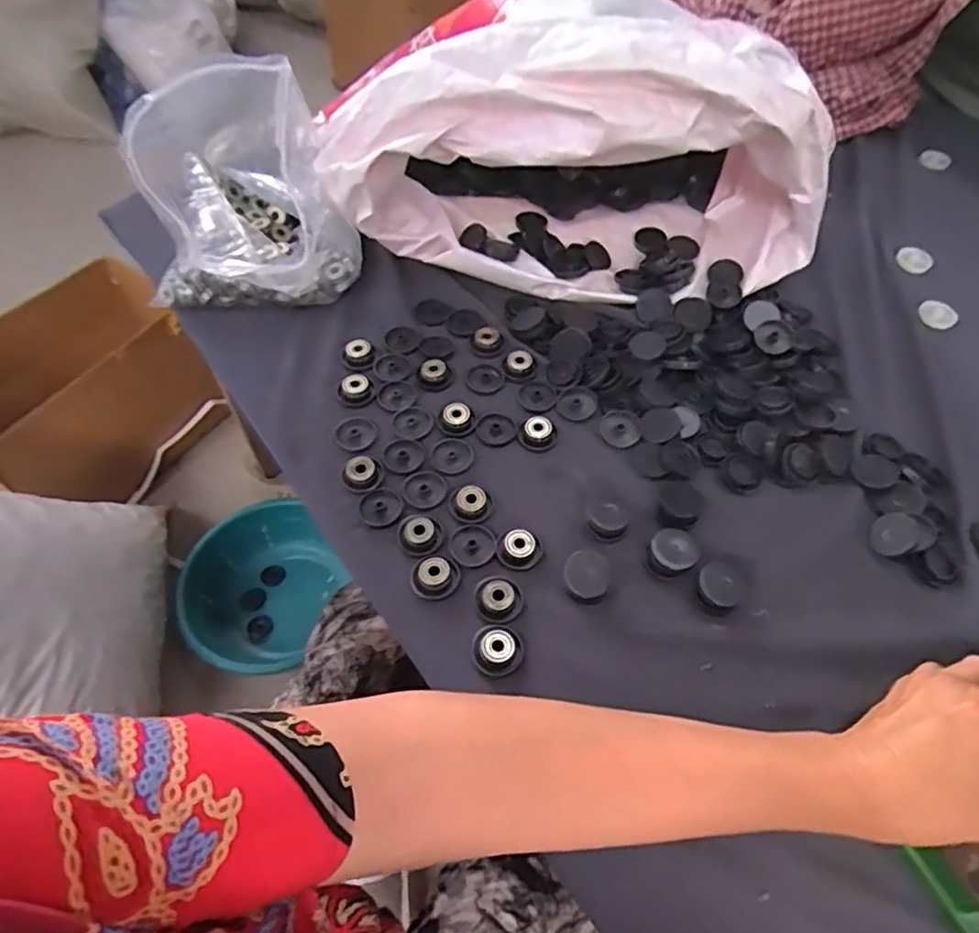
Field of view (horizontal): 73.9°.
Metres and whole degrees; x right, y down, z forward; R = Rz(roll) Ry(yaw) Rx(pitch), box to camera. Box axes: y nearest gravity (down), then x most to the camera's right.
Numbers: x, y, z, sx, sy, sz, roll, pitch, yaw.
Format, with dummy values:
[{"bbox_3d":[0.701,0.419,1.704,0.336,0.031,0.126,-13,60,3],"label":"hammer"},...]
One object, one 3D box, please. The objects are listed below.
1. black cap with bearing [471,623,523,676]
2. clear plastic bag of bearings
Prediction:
[{"bbox_3d":[0.005,0.120,0.432,0.032,0.013,0.033,1,54,-1],"label":"black cap with bearing"},{"bbox_3d":[-0.235,-0.259,0.596,0.173,0.183,0.227,-18,57,-14],"label":"clear plastic bag of bearings"}]

